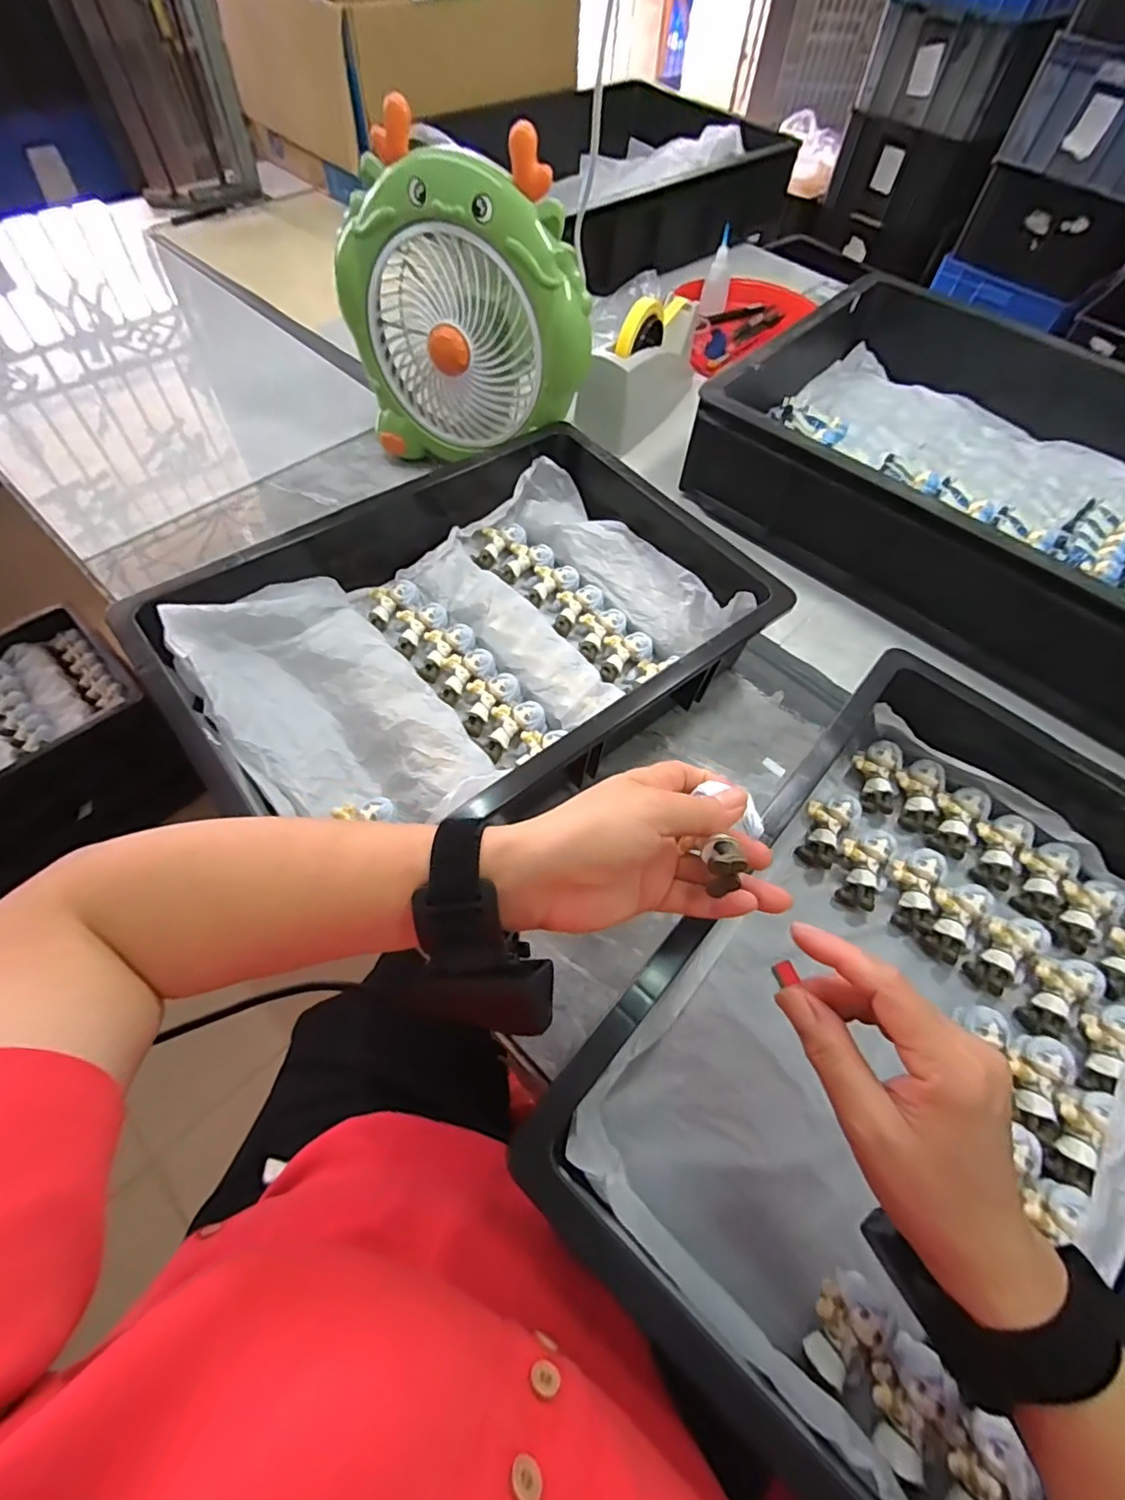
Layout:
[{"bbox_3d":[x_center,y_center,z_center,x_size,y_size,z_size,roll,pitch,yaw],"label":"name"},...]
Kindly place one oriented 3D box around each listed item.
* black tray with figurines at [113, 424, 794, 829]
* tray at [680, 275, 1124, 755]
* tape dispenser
[{"bbox_3d":[-0.077,-0.110,0.498,0.446,0.085,0.338,-35,68,-21],"label":"black tray with figurines"},{"bbox_3d":[0.471,-0.277,0.622,0.570,0.140,0.430,40,65,18],"label":"tray"},{"bbox_3d":[0.099,-0.471,0.705,0.074,0.117,0.203,31,63,14],"label":"tape dispenser"}]

